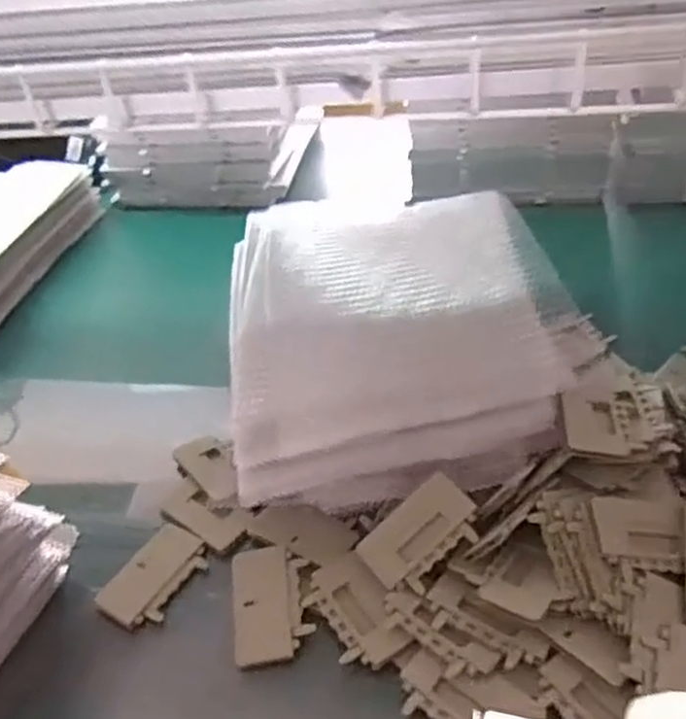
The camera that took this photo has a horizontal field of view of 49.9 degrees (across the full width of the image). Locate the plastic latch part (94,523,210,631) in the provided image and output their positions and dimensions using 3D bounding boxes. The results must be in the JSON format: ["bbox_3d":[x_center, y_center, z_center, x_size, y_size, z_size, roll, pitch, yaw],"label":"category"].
[{"bbox_3d":[-0.145,0.169,0.574,0.049,0.016,0.084,18,46,27],"label":"plastic latch part"}]

